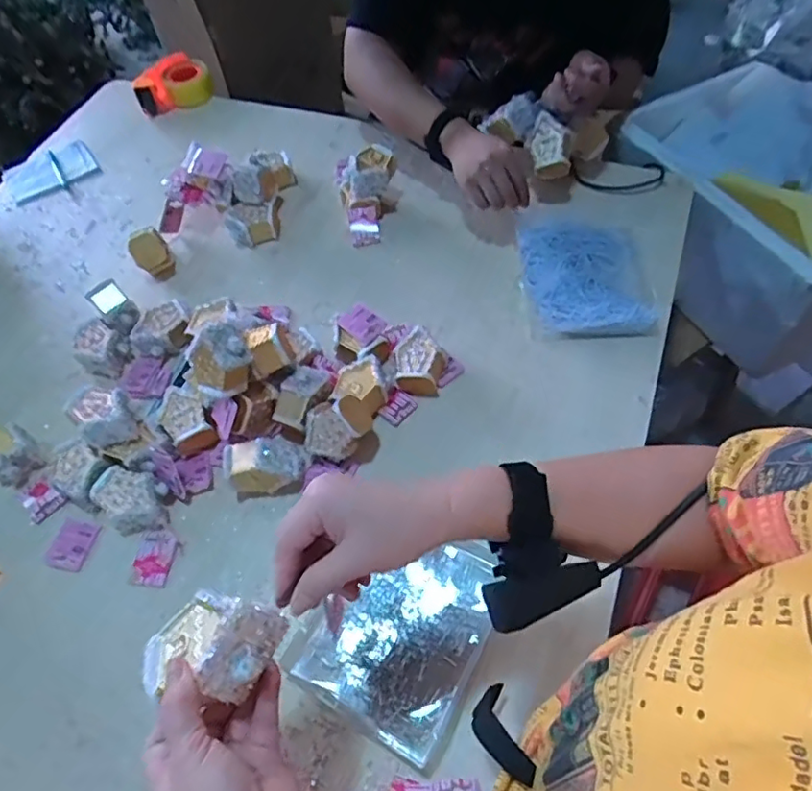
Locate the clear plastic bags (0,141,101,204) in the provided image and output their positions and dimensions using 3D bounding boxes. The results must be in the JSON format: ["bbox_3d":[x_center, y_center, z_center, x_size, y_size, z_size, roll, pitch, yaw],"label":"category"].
[{"bbox_3d":[-0.675,-0.427,1.097,0.157,0.009,0.127,-31,62,-15],"label":"clear plastic bags"}]

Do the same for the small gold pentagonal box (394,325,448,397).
[{"bbox_3d":[0.018,-0.044,0.772,0.066,0.048,0.078,6,59,7],"label":"small gold pentagonal box"}]

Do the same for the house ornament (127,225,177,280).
[{"bbox_3d":[-0.398,-0.221,0.906,0.053,0.072,0.041,-29,61,-13],"label":"house ornament"}]

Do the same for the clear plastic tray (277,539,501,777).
[{"bbox_3d":[-0.005,0.241,0.618,0.174,0.013,0.208,24,63,17],"label":"clear plastic tray"}]

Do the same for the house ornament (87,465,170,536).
[{"bbox_3d":[-0.327,0.127,0.700,0.095,0.043,0.069,28,64,19],"label":"house ornament"}]

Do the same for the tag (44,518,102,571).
[{"bbox_3d":[-0.404,0.179,0.699,0.050,0.004,0.059,10,60,10],"label":"tag"}]

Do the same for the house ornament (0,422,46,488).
[{"bbox_3d":[-0.520,0.073,0.748,0.079,0.052,0.072,23,63,17],"label":"house ornament"}]

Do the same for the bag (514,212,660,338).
[{"bbox_3d":[0.263,-0.177,0.856,0.190,0.029,0.227,-2,58,3],"label":"bag"}]

